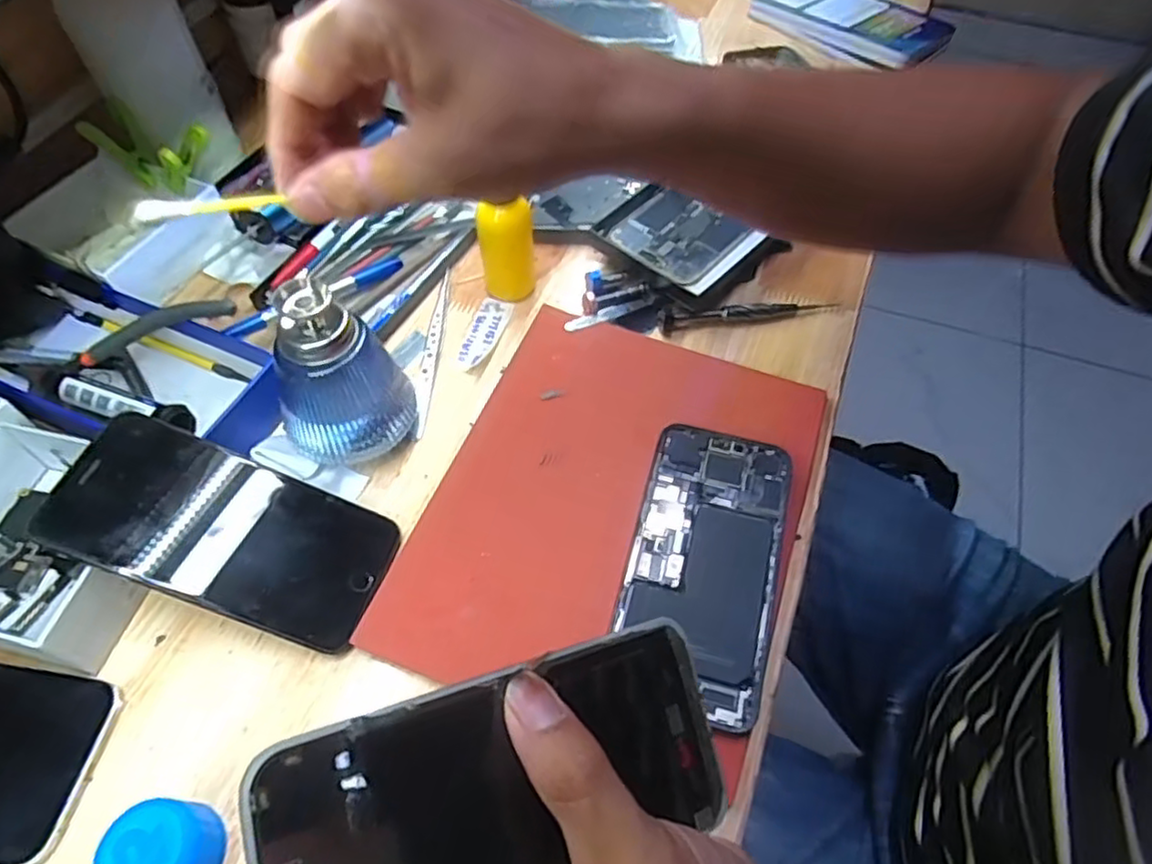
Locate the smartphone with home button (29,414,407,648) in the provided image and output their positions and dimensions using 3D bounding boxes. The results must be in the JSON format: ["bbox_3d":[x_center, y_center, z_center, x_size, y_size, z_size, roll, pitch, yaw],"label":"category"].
[{"bbox_3d":[-0.173,0.048,0.343,0.153,0.006,0.075,26,57,-10],"label":"smartphone with home button"}]

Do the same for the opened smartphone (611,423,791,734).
[{"bbox_3d":[0.067,0.066,0.359,0.074,0.009,0.153,14,57,8],"label":"opened smartphone"}]

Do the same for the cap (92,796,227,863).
[{"bbox_3d":[-0.169,0.173,0.281,0.039,0.032,0.039,0,56,-1],"label":"cap"}]

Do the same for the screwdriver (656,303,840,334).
[{"bbox_3d":[0.120,-0.085,0.479,0.128,0.013,0.015,-7,57,-6],"label":"screwdriver"}]

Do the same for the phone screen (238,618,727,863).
[{"bbox_3d":[-0.014,0.109,0.207,0.156,0.006,0.071,-3,73,-40],"label":"phone screen"}]

